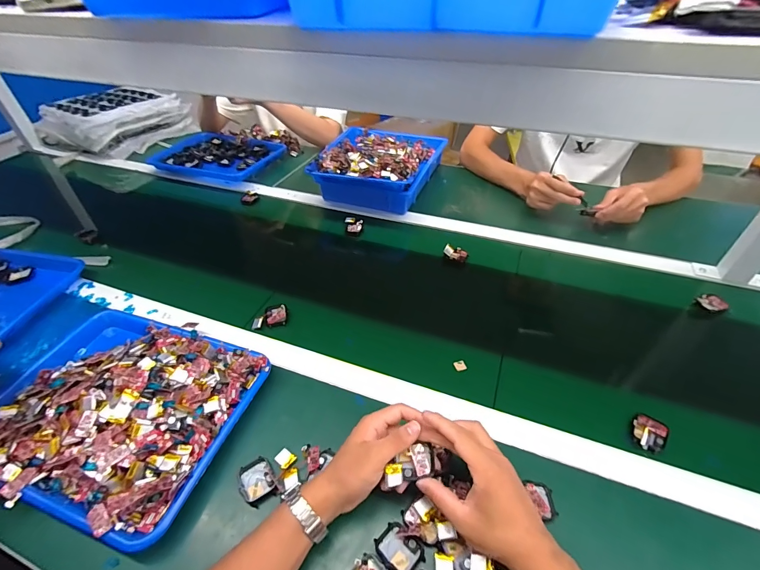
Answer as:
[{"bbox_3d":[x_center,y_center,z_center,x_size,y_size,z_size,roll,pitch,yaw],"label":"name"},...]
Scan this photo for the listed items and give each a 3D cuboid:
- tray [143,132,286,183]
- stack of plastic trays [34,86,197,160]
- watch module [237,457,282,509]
[{"bbox_3d":[-0.475,-0.386,1.063,0.338,0.035,0.232,11,45,14],"label":"tray"},{"bbox_3d":[-0.865,-0.557,1.194,0.327,0.106,0.361,22,48,24],"label":"stack of plastic trays"},{"bbox_3d":[-0.144,0.231,0.426,0.039,0.009,0.049,-25,48,-23],"label":"watch module"}]

